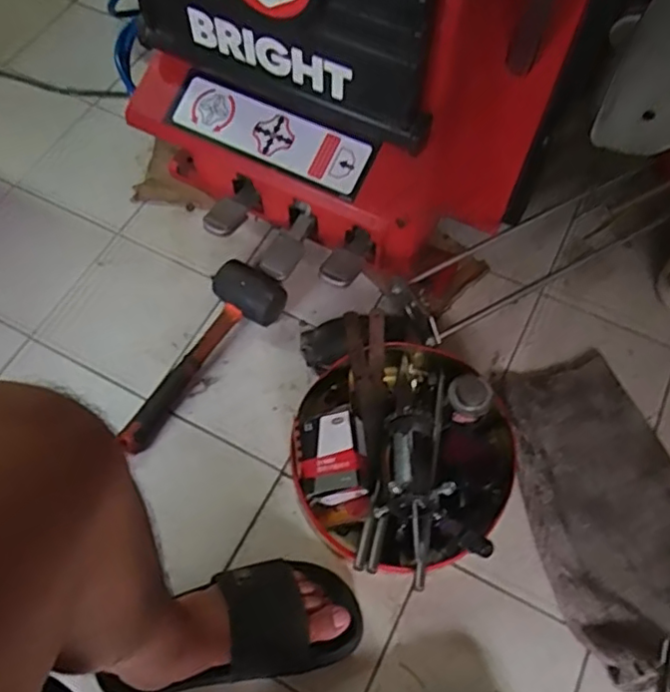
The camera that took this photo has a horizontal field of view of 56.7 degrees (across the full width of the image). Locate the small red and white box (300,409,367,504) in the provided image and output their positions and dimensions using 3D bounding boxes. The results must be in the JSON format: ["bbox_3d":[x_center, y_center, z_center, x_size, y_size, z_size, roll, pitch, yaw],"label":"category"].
[{"bbox_3d":[-0.002,0.126,0.699,0.072,0.063,0.099,-16,68,10],"label":"small red and white box"}]

